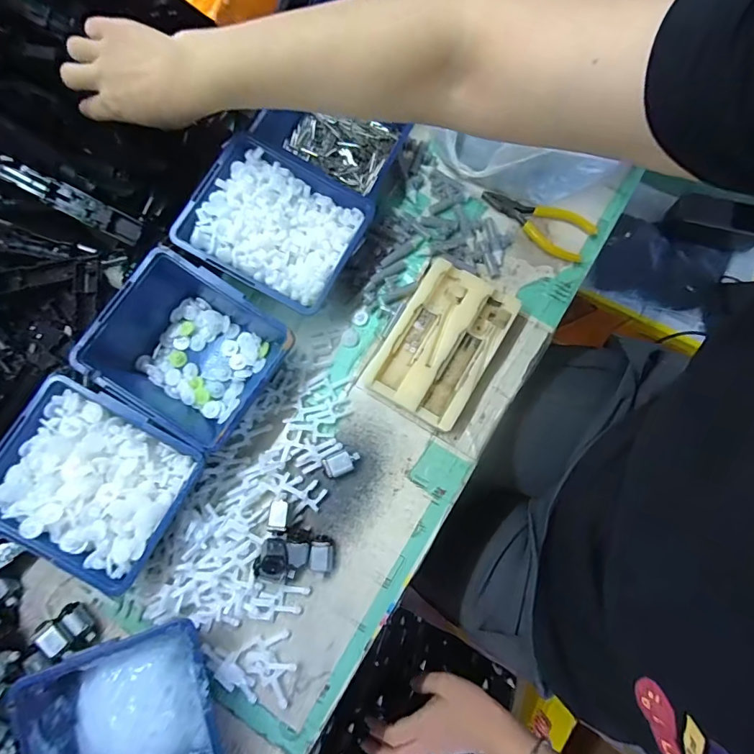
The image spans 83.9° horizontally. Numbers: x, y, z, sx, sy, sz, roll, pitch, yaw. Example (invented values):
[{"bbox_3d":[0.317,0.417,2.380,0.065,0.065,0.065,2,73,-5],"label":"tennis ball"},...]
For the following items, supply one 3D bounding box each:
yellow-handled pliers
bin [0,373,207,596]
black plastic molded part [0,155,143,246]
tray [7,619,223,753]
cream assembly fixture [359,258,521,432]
[{"bbox_3d":[0.159,-0.157,0.417,0.113,0.006,0.046,31,81,7],"label":"yellow-handled pliers"},{"bbox_3d":[-0.225,0.083,0.340,0.135,0.055,0.122,28,80,7],"label":"bin"},{"bbox_3d":[-0.272,-0.156,0.375,0.118,0.011,0.023,26,79,-15],"label":"black plastic molded part"},{"bbox_3d":[-0.182,0.250,0.308,0.122,0.049,0.106,-18,78,-2],"label":"tray"},{"bbox_3d":[0.060,-0.031,0.384,0.090,0.020,0.138,30,80,7],"label":"cream assembly fixture"}]

